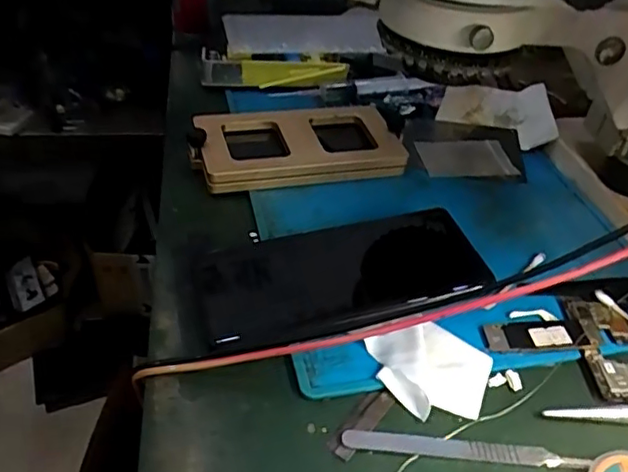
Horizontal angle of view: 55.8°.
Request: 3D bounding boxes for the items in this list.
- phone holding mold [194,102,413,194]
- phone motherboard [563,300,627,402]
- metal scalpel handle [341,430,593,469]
[{"bbox_3d":[-0.014,-0.069,0.454,0.154,0.027,0.076,-9,41,-16],"label":"phone holding mold"},{"bbox_3d":[0.168,0.062,0.333,0.036,0.004,0.072,2,39,-3],"label":"phone motherboard"},{"bbox_3d":[0.071,0.100,0.281,0.113,0.004,0.010,4,39,0],"label":"metal scalpel handle"}]

